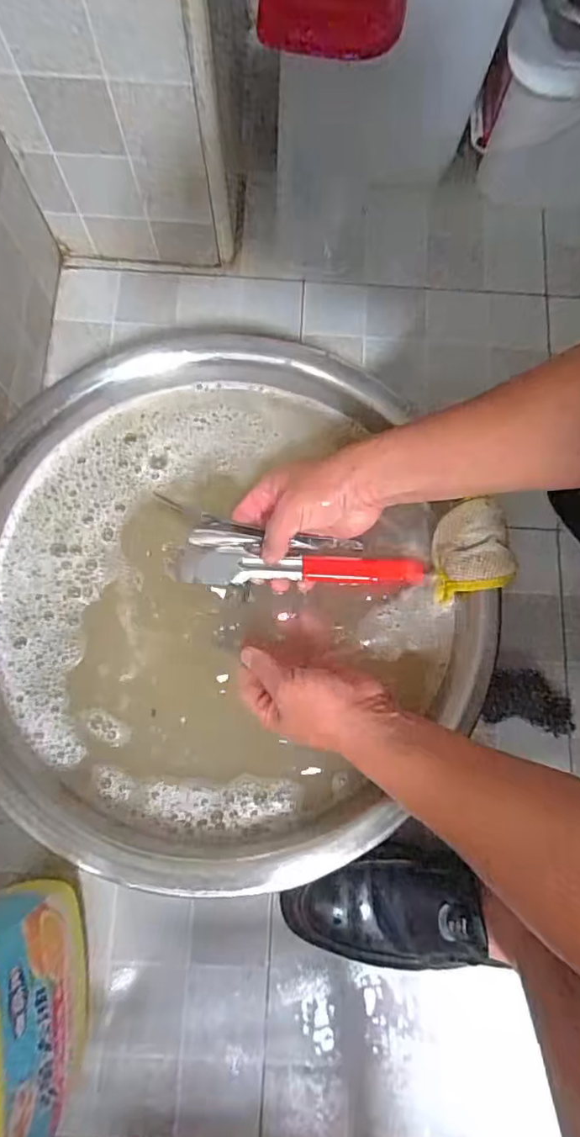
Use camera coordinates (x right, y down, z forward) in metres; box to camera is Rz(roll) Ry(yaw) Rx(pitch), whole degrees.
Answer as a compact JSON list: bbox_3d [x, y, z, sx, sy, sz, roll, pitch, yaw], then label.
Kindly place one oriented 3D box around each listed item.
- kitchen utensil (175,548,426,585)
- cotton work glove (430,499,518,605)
[{"bbox_3d":[0.009,0.000,0.508,0.216,0.006,0.030,1,78,-2],"label":"kitchen utensil"},{"bbox_3d":[0.158,-0.017,0.495,0.062,0.045,0.082,-7,78,-3],"label":"cotton work glove"}]

